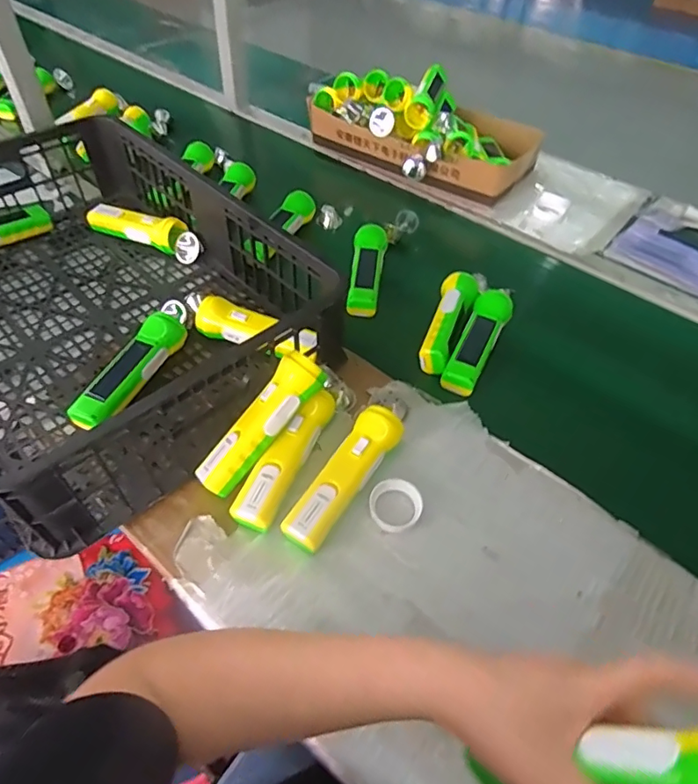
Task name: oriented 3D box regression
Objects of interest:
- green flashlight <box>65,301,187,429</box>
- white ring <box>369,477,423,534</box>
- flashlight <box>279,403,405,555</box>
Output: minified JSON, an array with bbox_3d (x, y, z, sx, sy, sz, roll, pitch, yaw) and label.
[{"bbox_3d":[-0.254,-0.035,0.629,0.061,0.042,0.200,18,52,12],"label":"green flashlight"},{"bbox_3d":[0.048,0.115,0.539,0.053,0.015,0.055,2,50,-2],"label":"white ring"},{"bbox_3d":[-0.003,0.088,0.541,0.047,0.035,0.175,26,54,18],"label":"flashlight"}]

